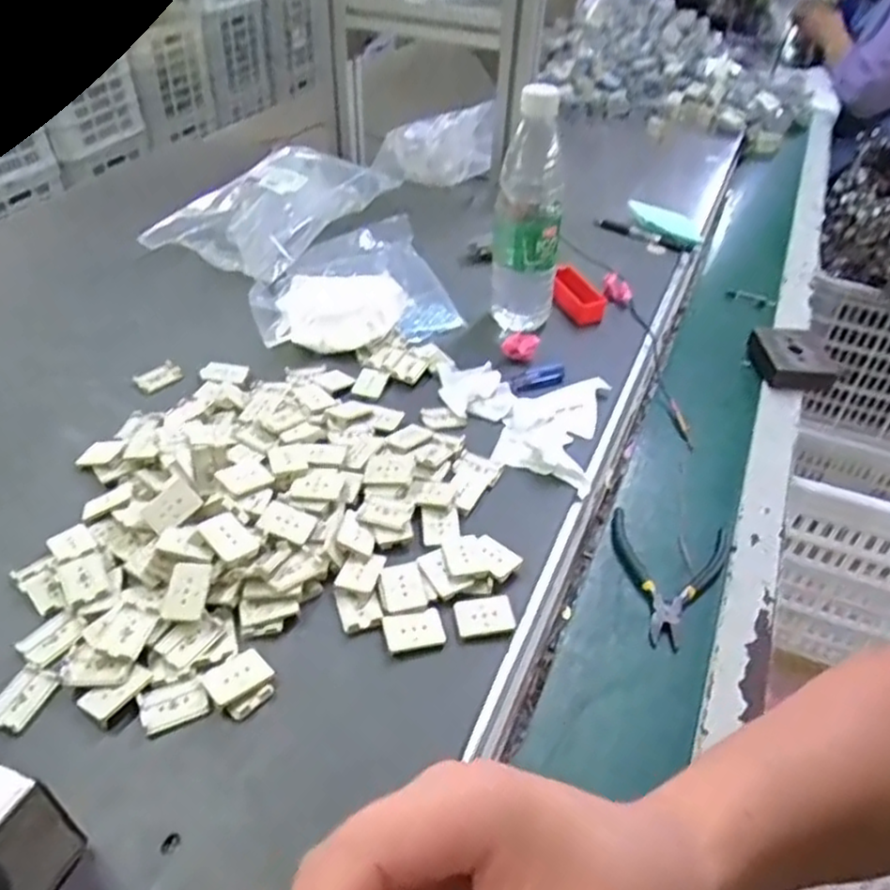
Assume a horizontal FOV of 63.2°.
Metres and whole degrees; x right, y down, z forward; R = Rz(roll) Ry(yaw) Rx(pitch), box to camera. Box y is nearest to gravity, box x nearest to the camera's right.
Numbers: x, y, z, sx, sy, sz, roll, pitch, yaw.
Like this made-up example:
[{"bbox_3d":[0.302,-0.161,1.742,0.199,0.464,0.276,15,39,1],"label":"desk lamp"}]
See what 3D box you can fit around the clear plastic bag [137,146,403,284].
[{"bbox_3d":[-0.194,-0.287,0.858,0.162,0.062,0.269,25,46,22],"label":"clear plastic bag"}]

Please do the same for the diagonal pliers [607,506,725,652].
[{"bbox_3d":[0.172,0.102,0.553,0.090,0.007,0.118,9,42,6],"label":"diagonal pliers"}]

